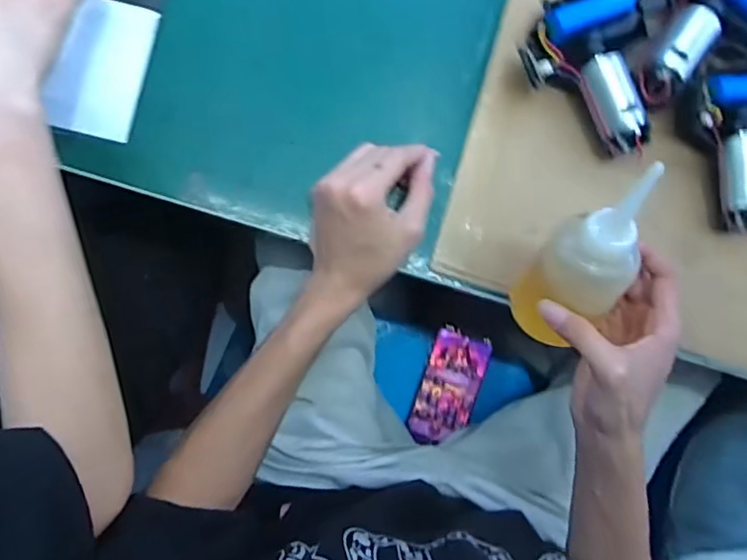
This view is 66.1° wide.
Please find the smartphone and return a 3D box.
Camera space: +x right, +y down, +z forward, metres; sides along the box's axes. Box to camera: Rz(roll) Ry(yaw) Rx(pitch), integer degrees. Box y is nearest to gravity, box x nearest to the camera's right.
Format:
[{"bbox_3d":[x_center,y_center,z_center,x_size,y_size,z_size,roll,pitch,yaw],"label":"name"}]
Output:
[{"bbox_3d":[0.096,0.138,0.728,0.073,0.005,0.141,19,85,-6],"label":"smartphone"}]

